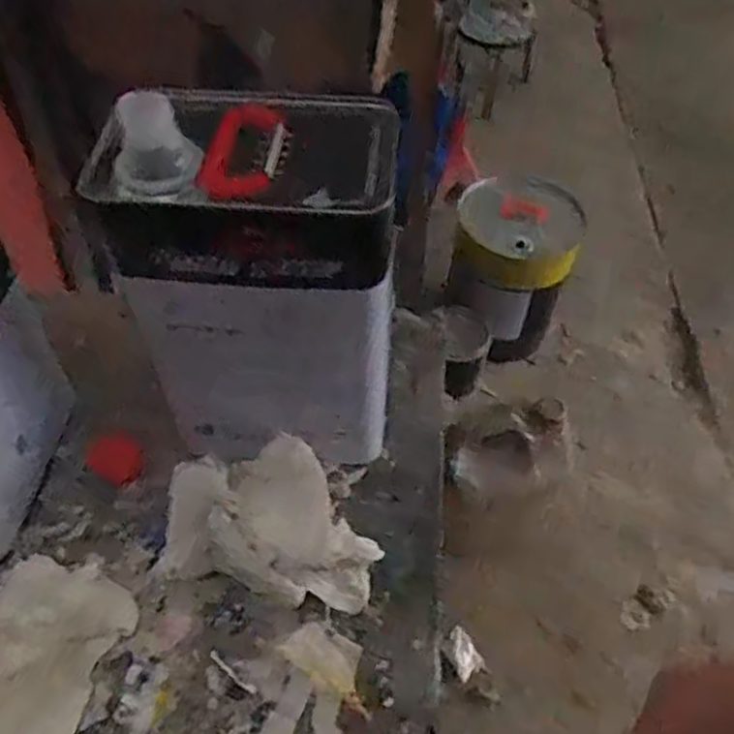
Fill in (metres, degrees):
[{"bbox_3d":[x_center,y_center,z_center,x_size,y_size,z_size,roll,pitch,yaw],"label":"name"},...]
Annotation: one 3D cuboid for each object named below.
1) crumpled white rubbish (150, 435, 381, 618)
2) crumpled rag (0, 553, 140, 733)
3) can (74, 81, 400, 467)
[{"bbox_3d":[-0.070,0.107,0.517,0.157,0.049,0.106,8,50,4],"label":"crumpled white rubbish"},{"bbox_3d":[-0.223,0.183,0.458,0.106,0.030,0.132,17,53,13],"label":"crumpled rag"},{"bbox_3d":[-0.070,-0.052,0.509,0.171,0.267,0.121,2,50,-1],"label":"can"}]

